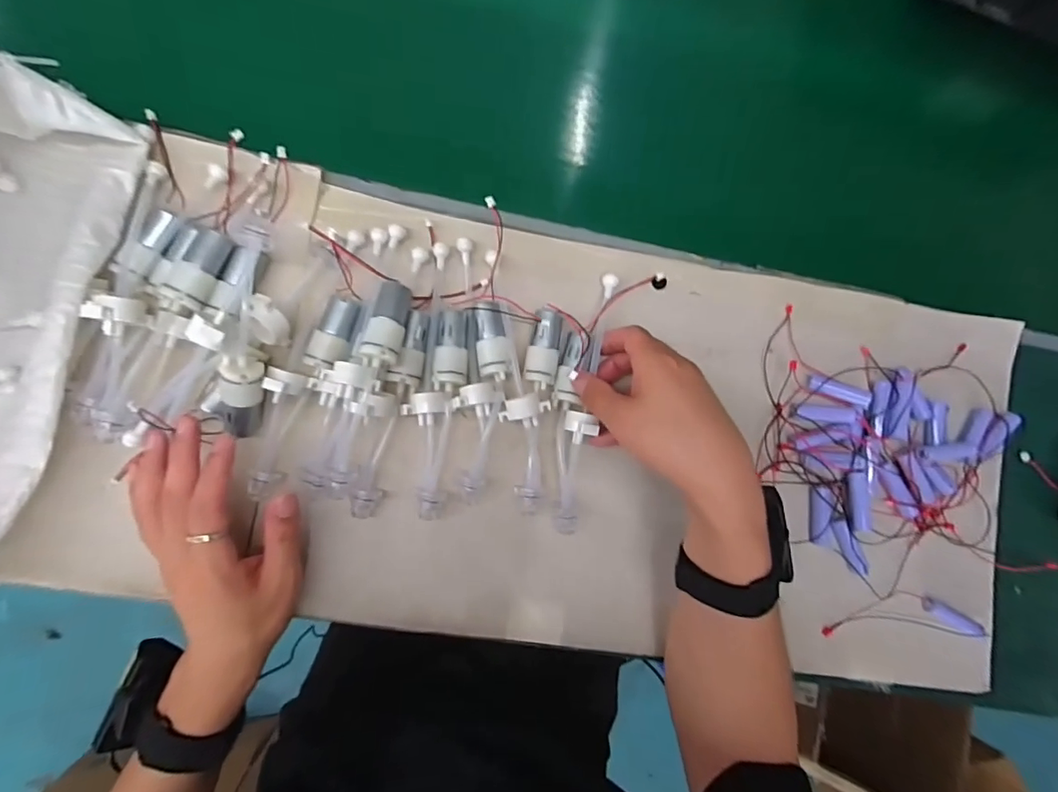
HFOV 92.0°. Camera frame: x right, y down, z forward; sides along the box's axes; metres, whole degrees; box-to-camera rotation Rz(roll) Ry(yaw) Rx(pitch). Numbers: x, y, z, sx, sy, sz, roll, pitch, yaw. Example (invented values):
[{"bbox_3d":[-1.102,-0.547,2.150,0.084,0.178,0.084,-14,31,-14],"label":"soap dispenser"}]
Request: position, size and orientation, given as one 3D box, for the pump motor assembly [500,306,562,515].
[{"bbox_3d":[0.001,0.011,0.403,0.045,0.027,0.158,2,86,-6],"label":"pump motor assembly"}]

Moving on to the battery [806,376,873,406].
[{"bbox_3d":[0.262,-0.004,0.434,0.051,0.015,0.014,19,85,-5],"label":"battery"}]

